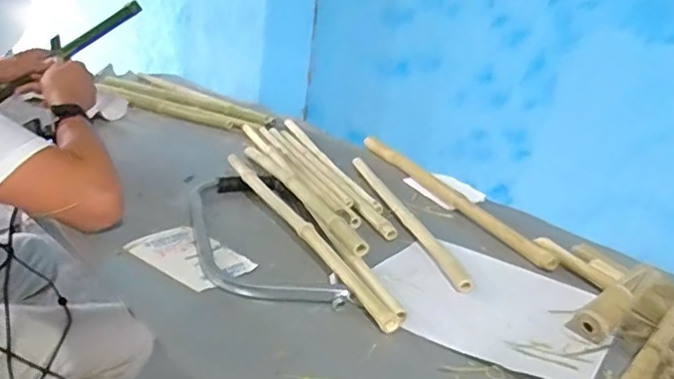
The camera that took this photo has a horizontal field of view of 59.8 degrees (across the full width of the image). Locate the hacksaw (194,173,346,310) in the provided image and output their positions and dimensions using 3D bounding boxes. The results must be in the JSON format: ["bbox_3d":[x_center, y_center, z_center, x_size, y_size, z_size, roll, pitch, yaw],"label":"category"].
[{"bbox_3d":[-0.107,0.053,0.775,0.158,0.019,0.346,1,22,-16],"label":"hacksaw"}]

